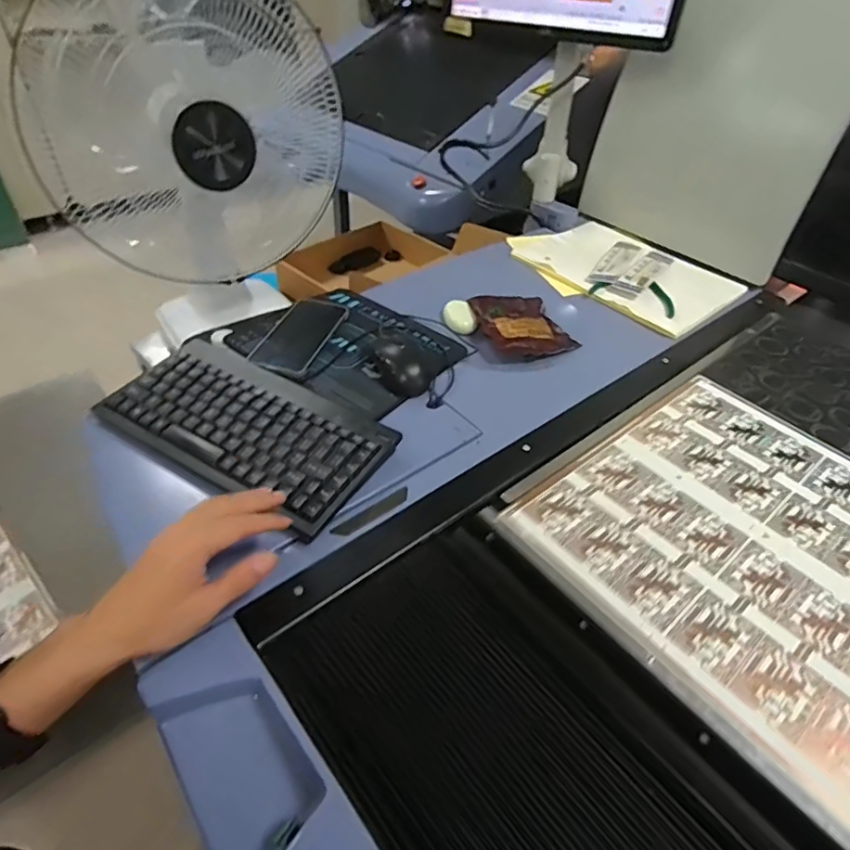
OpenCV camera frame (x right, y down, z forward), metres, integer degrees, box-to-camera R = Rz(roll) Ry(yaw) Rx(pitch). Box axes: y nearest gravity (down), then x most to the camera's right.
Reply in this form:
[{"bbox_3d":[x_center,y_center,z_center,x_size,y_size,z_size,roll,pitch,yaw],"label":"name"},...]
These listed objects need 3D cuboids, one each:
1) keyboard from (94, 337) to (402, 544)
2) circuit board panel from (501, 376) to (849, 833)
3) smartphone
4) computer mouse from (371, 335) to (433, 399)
[{"bbox_3d":[-0.186,-0.002,0.562,0.286,0.021,0.159,22,46,18],"label":"keyboard"},{"bbox_3d":[0.371,0.148,0.478,0.370,0.014,0.485,-28,52,-29],"label":"circuit board panel"},{"bbox_3d":[-0.161,-0.114,0.699,0.075,0.010,0.154,14,44,10],"label":"smartphone"},{"bbox_3d":[-0.027,-0.076,0.659,0.058,0.032,0.093,-15,47,-20],"label":"computer mouse"}]

